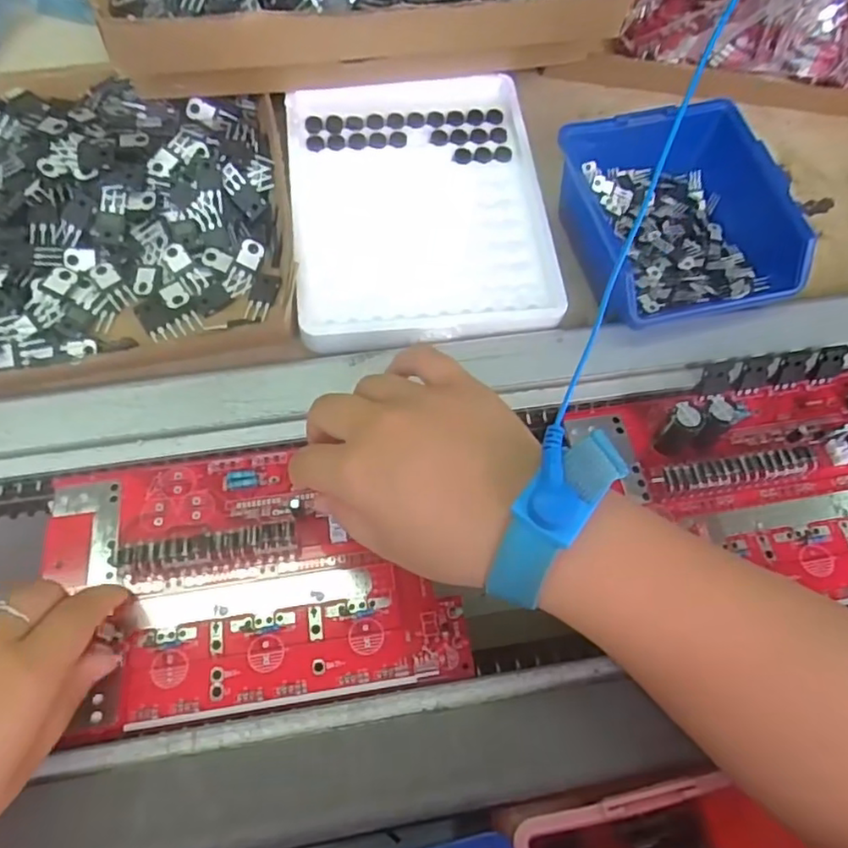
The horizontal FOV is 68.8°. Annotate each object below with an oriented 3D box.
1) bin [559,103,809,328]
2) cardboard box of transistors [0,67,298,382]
[{"bbox_3d":[0.148,-0.121,0.367,0.116,0.065,0.123,-15,59,-7],"label":"bin"},{"bbox_3d":[-0.243,-0.127,0.370,0.320,0.050,0.240,-14,59,-7],"label":"cardboard box of transistors"}]

